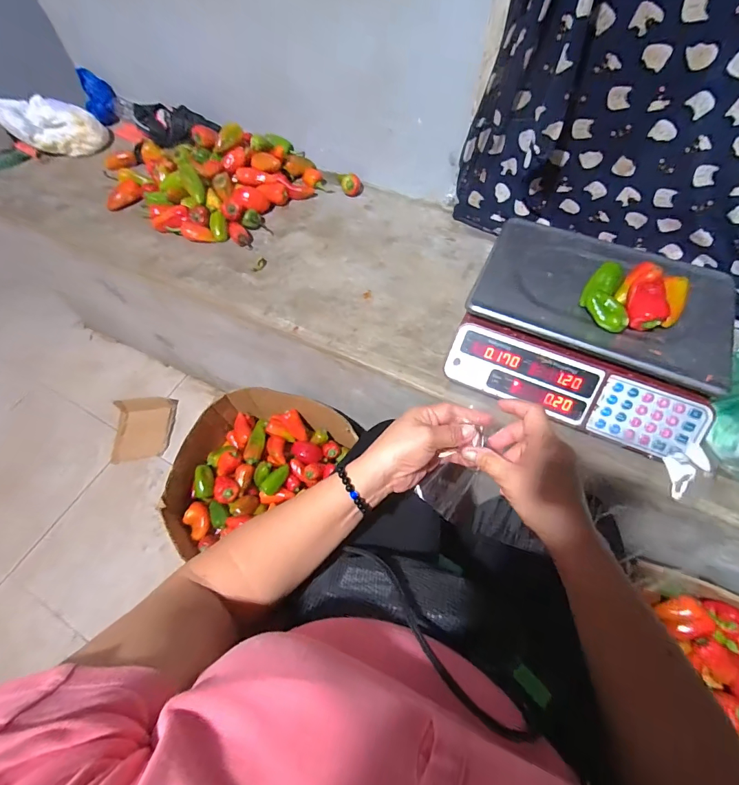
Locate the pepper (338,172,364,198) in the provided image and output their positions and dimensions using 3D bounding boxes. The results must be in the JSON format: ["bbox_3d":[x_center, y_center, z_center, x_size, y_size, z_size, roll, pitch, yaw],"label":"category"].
[{"bbox_3d":[-0.042,-0.469,0.863,0.055,0.037,0.048,-8,61,-2],"label":"pepper"}]

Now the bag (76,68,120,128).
[{"bbox_3d":[-0.699,-0.758,1.001,0.042,0.130,0.075,25,65,16],"label":"bag"}]

